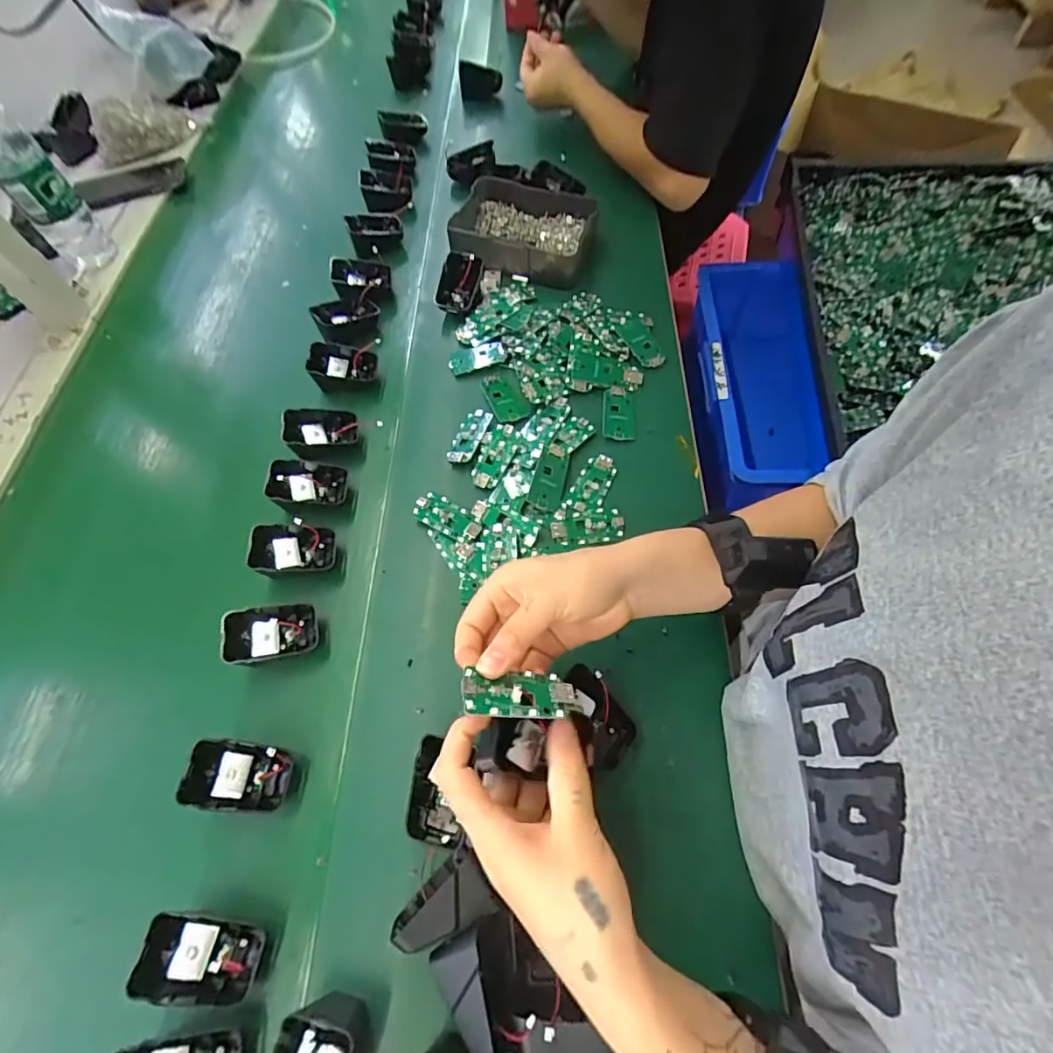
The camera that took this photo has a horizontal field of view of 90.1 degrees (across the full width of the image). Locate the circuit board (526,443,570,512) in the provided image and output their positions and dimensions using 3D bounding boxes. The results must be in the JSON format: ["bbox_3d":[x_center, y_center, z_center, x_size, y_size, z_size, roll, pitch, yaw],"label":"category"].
[{"bbox_3d":[0.021,-0.045,0.485,0.029,0.005,0.059,21,70,-15],"label":"circuit board"}]

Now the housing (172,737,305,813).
[{"bbox_3d":[-0.203,0.181,0.380,0.062,0.043,0.044,6,64,6],"label":"housing"}]

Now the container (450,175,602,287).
[{"bbox_3d":[-0.001,-0.360,0.635,0.158,0.051,0.131,9,64,8],"label":"container"}]

